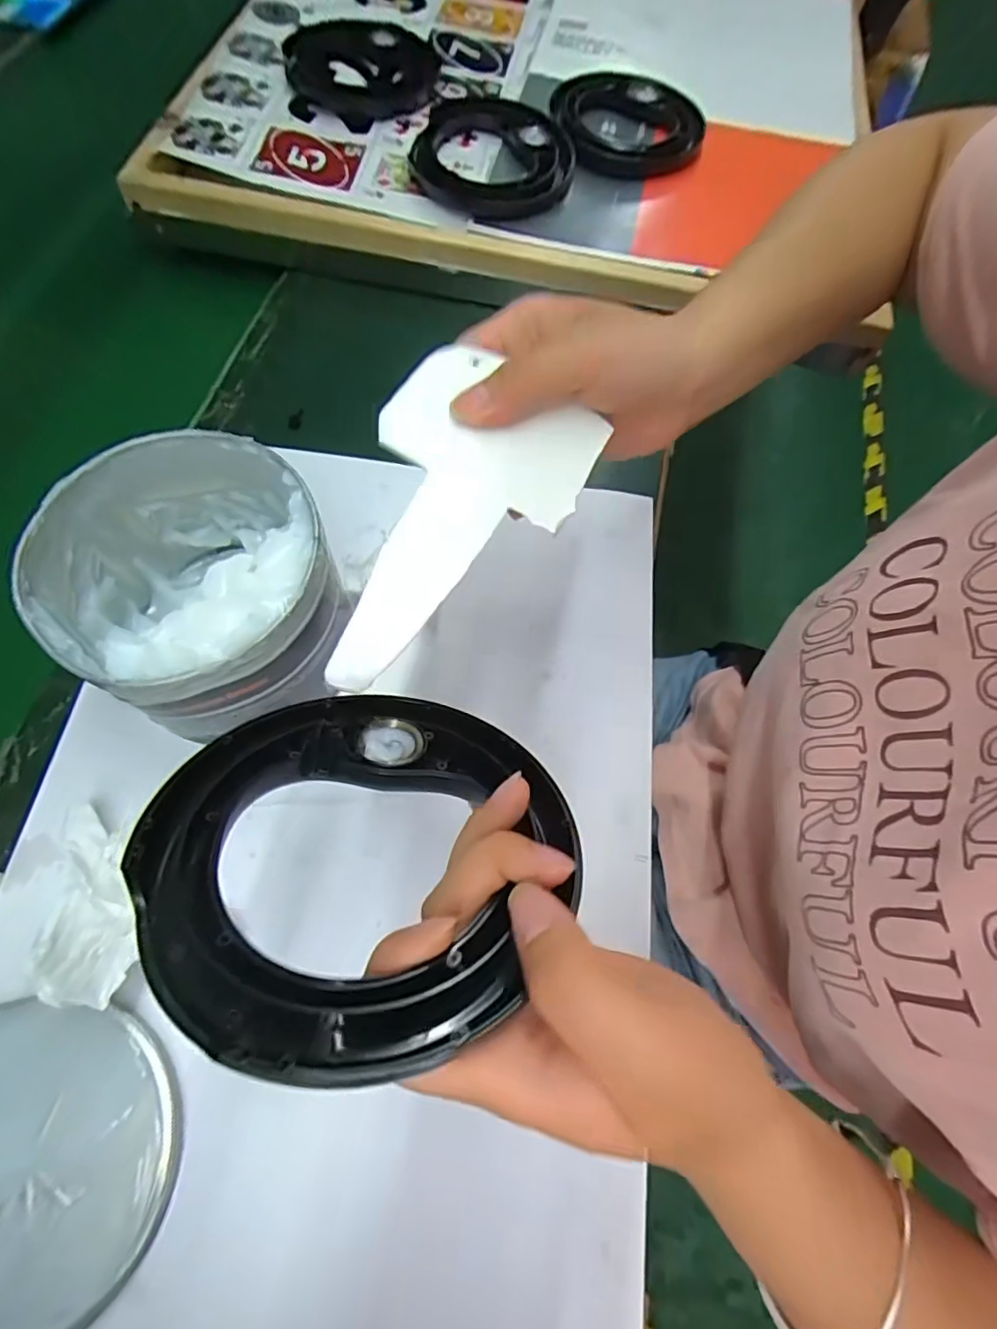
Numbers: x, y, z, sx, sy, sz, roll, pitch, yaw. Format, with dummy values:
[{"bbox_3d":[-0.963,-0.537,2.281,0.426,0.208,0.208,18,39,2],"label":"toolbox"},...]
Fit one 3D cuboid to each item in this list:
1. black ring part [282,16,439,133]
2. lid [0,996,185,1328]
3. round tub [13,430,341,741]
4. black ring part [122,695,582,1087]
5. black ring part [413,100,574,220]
[{"bbox_3d":[-0.115,-0.504,0.487,0.131,0.033,0.131,-10,68,-7],"label":"black ring part"},{"bbox_3d":[-0.207,0.215,0.247,0.125,0.020,0.118,1,67,-2],"label":"lid"},{"bbox_3d":[-0.147,-0.036,0.294,0.122,0.095,0.130,1,67,-2],"label":"round tub"},{"bbox_3d":[-0.042,0.054,0.184,0.124,0.011,0.127,4,36,-3],"label":"black ring part"},{"bbox_3d":[-0.005,-0.413,0.468,0.128,0.031,0.133,-1,67,-3],"label":"black ring part"}]

